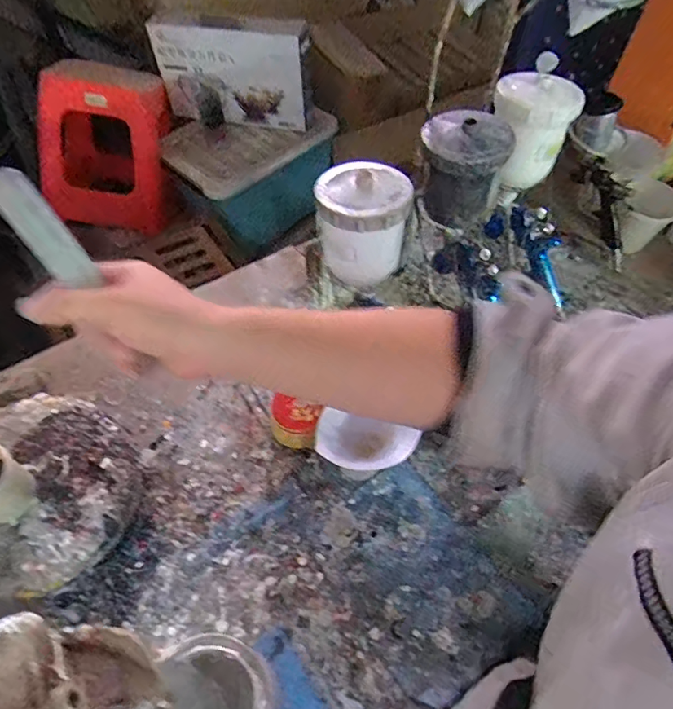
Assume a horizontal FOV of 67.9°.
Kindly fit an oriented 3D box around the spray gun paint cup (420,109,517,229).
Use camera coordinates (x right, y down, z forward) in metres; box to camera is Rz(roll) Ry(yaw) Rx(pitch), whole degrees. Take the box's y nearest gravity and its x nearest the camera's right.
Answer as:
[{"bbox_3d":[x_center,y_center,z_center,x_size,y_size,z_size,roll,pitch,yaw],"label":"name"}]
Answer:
[{"bbox_3d":[0.155,-0.233,0.627,0.101,0.110,0.098,0,57,0],"label":"spray gun paint cup"}]

